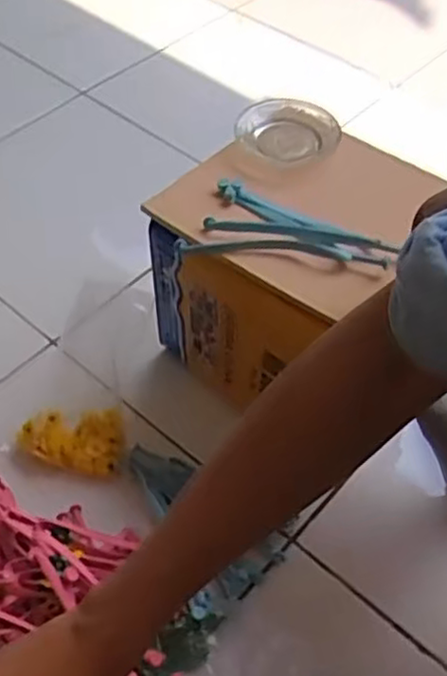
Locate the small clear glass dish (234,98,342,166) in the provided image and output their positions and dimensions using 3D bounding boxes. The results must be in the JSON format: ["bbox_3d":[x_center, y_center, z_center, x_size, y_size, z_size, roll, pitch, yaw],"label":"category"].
[{"bbox_3d":[0.070,-0.225,0.783,0.109,0.019,0.102,0,52,0],"label":"small clear glass dish"}]

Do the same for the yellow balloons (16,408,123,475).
[{"bbox_3d":[-0.176,0.118,0.821,0.119,0.028,0.089,-9,53,-7],"label":"yellow balloons"}]

